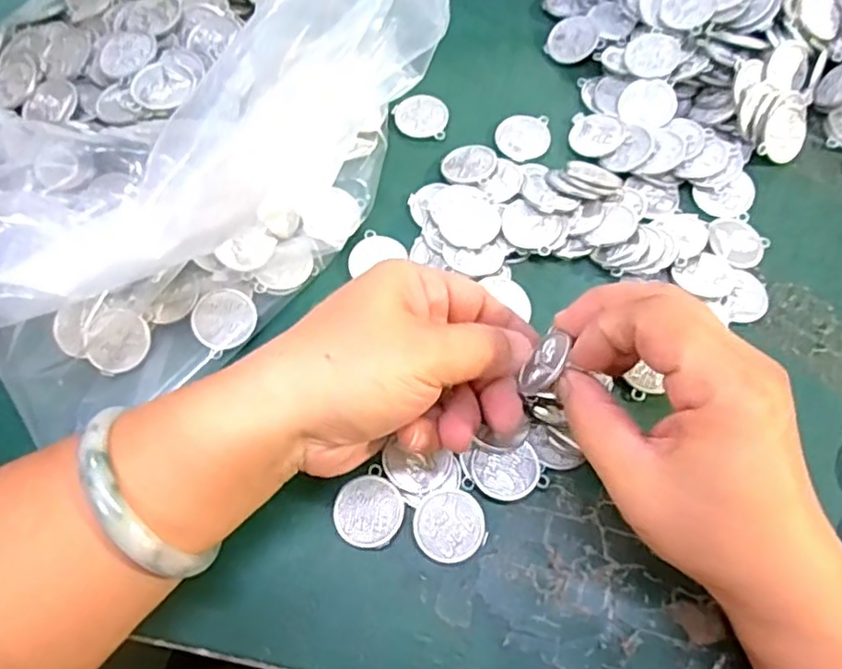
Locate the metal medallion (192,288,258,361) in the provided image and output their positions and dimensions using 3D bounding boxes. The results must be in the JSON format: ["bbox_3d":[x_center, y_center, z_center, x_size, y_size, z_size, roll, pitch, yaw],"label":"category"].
[{"bbox_3d":[-0.093,-0.008,0.310,0.029,0.004,0.030,0,67,0],"label":"metal medallion"}]

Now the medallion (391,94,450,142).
[{"bbox_3d":[0.000,-0.123,0.369,0.031,0.004,0.029,10,67,5],"label":"medallion"}]

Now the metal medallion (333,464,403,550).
[{"bbox_3d":[-0.022,0.074,0.277,0.029,0.004,0.029,0,67,0],"label":"metal medallion"}]

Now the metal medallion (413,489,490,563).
[{"bbox_3d":[0.012,0.080,0.275,0.031,0.004,0.029,1,76,-4],"label":"metal medallion"}]

